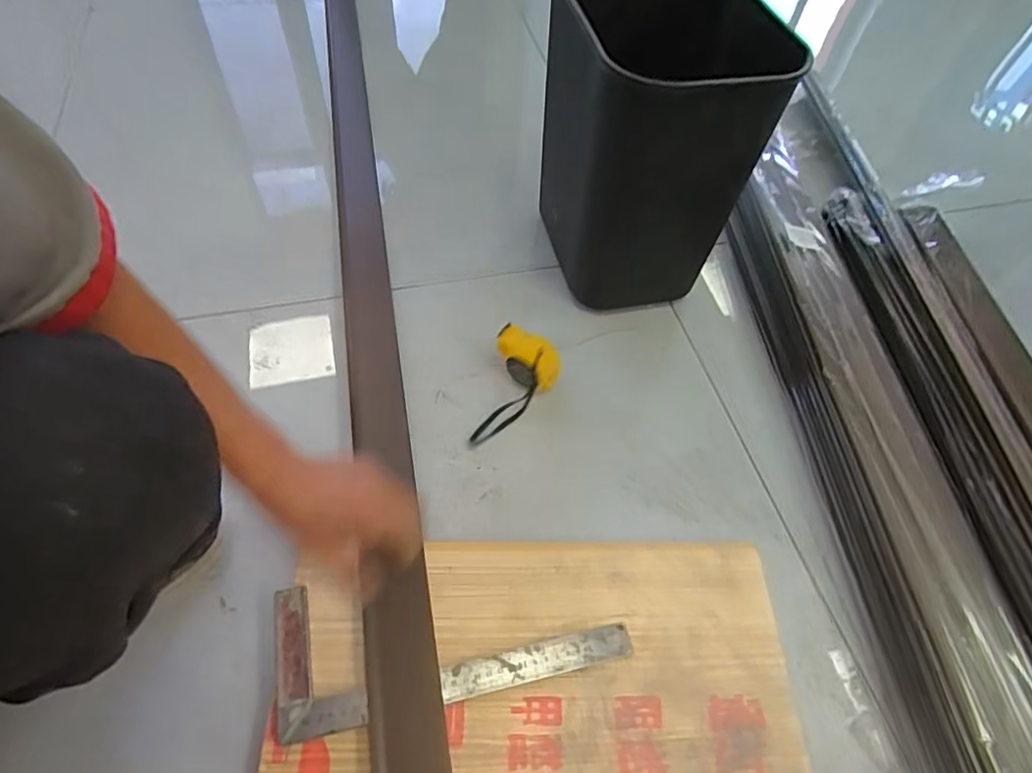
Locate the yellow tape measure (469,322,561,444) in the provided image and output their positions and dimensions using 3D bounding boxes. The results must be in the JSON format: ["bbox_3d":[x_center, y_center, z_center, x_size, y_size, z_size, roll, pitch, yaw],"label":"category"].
[{"bbox_3d":[0.002,0.004,0.655,0.072,0.061,0.122,16,58,7],"label":"yellow tape measure"}]

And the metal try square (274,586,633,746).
[{"bbox_3d":[-0.055,0.212,0.525,0.297,0.016,0.115,-9,59,-9],"label":"metal try square"}]

